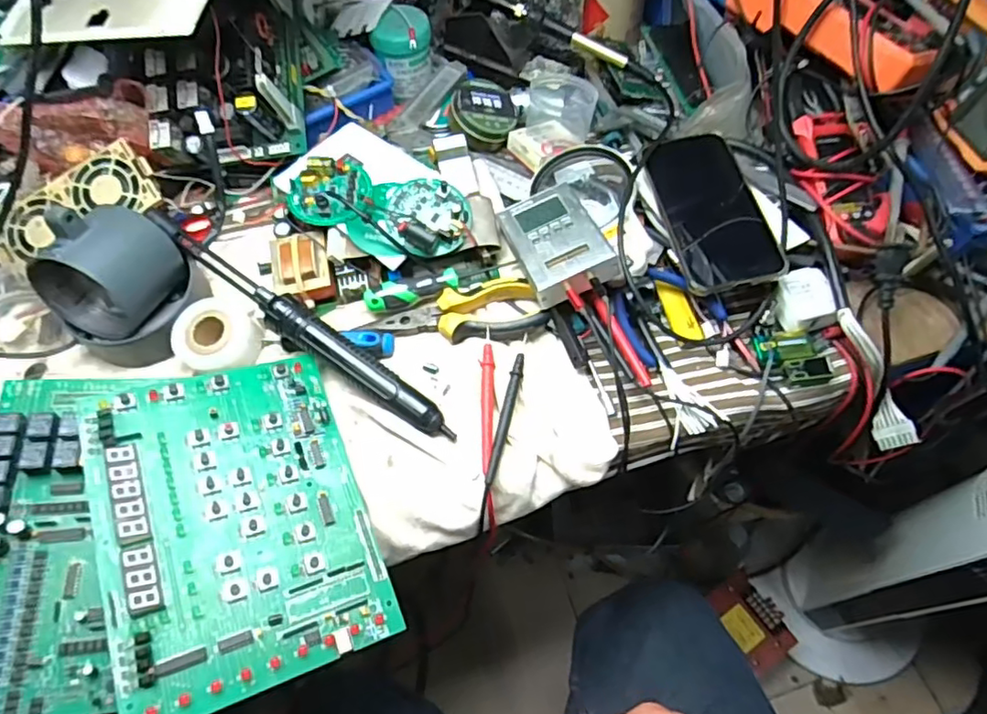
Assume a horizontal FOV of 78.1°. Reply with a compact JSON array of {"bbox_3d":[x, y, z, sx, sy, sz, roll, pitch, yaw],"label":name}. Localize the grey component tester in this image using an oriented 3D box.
[{"bbox_3d":[0.052,-0.096,0.507,0.068,0.022,0.106,-24,54,3],"label":"grey component tester"}]

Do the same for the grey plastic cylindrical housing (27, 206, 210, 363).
[{"bbox_3d":[-0.294,-0.062,0.481,0.080,0.109,0.105,31,65,16],"label":"grey plastic cylindrical housing"}]

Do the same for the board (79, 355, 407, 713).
[{"bbox_3d":[-0.168,0.104,0.403,0.159,0.009,0.212,-12,64,-28],"label":"board"}]

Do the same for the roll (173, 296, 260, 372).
[{"bbox_3d":[-0.224,-0.018,0.492,0.062,0.031,0.054,-16,62,-9],"label":"roll"}]

